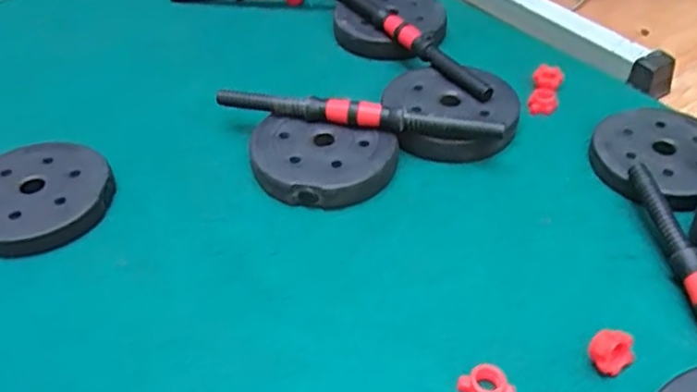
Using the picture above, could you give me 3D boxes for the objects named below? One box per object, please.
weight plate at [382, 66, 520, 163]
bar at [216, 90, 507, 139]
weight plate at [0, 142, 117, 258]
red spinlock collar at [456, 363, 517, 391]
[{"bbox_3d":[0.145,-0.124,0.907,0.183,0.052,0.179,5,43,6],"label":"weight plate"},{"bbox_3d":[0.007,-0.109,0.858,0.384,0.034,0.027,9,44,11],"label":"bar"},{"bbox_3d":[-0.389,0.002,0.803,0.174,0.043,0.171,-1,43,1],"label":"weight plate"},{"bbox_3d":[0.131,0.183,0.608,0.044,0.021,0.041,-17,45,-16],"label":"red spinlock collar"}]

